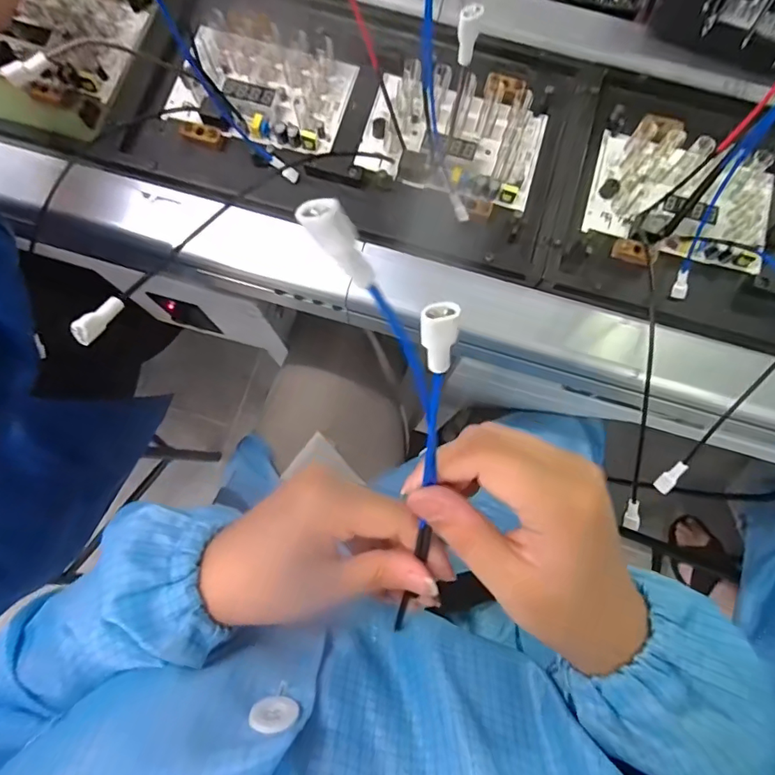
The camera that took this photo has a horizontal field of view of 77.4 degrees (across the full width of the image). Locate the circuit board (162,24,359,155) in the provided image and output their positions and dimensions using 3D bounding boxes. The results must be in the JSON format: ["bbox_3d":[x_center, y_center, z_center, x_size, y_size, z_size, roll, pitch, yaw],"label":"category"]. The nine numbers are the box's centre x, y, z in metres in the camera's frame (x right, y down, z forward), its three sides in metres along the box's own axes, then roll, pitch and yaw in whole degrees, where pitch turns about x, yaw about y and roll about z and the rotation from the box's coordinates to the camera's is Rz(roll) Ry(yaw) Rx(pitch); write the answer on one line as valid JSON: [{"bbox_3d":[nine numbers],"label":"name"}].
[{"bbox_3d":[-0.100,-0.241,0.380,0.134,0.021,0.086,17,83,6],"label":"circuit board"}]

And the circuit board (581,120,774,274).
[{"bbox_3d":[0.226,-0.148,0.360,0.133,0.021,0.091,14,83,6],"label":"circuit board"}]

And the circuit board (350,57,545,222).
[{"bbox_3d":[0.050,-0.194,0.371,0.134,0.020,0.110,15,83,6],"label":"circuit board"}]

